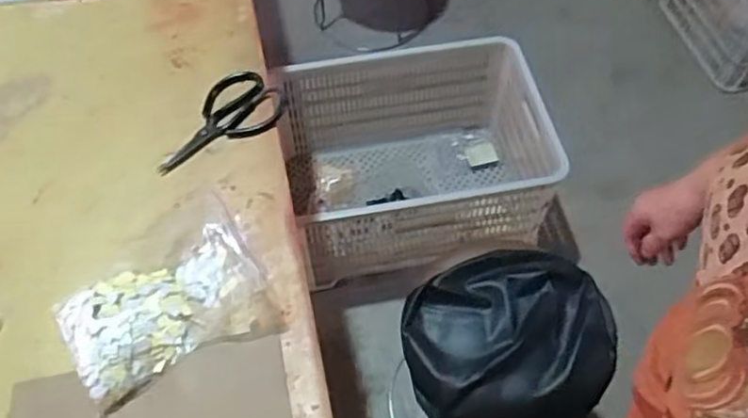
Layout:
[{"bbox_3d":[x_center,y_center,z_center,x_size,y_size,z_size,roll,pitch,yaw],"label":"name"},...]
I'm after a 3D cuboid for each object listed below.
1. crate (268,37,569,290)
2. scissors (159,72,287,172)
[{"bbox_3d":[0.096,-0.114,1.503,0.581,0.316,0.420,-8,58,-3],"label":"crate"},{"bbox_3d":[-0.193,-0.107,0.839,0.096,0.010,0.188,28,63,18],"label":"scissors"}]

